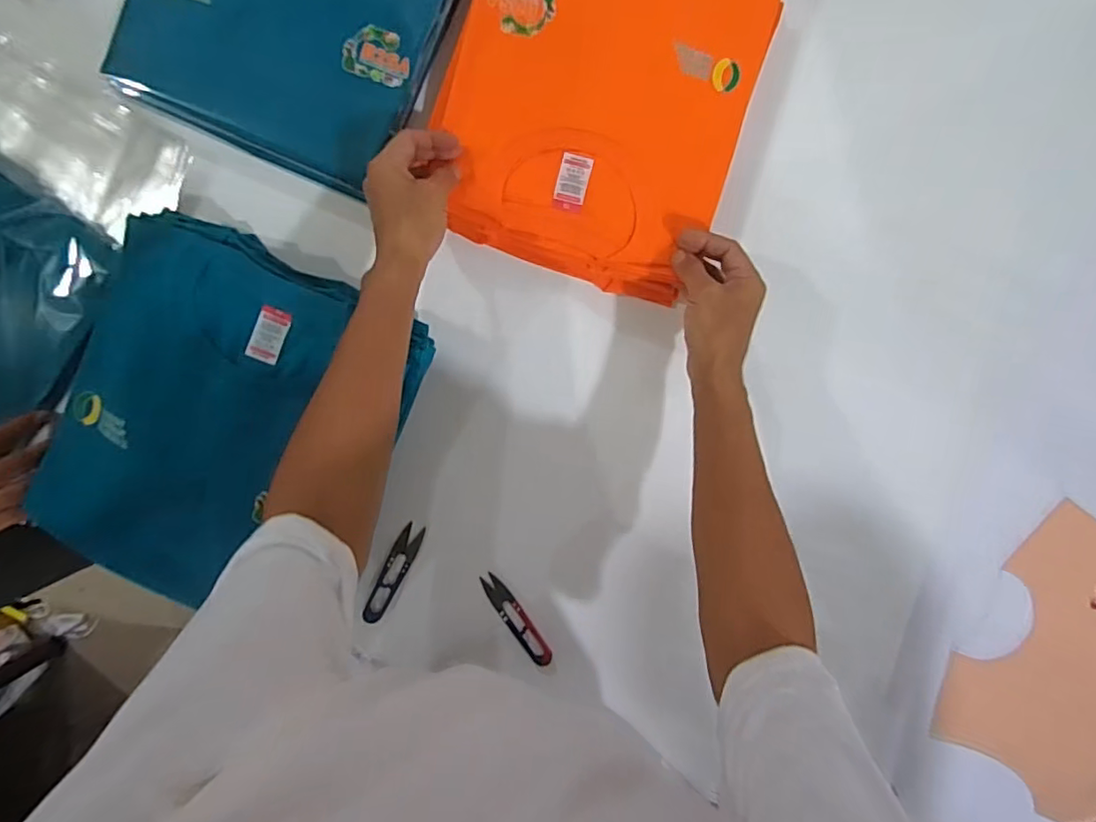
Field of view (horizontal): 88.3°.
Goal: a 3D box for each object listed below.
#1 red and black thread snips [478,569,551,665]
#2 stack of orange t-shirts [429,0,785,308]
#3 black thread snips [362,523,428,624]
[{"bbox_3d":[-0.035,0.231,0.624,0.025,0.015,0.115,-35,95,2],"label":"red and black thread snips"},{"bbox_3d":[0.050,-0.305,0.547,0.280,0.029,0.330,19,95,-3],"label":"stack of orange t-shirts"},{"bbox_3d":[-0.170,0.177,0.616,0.026,0.009,0.117,30,94,-4],"label":"black thread snips"}]

